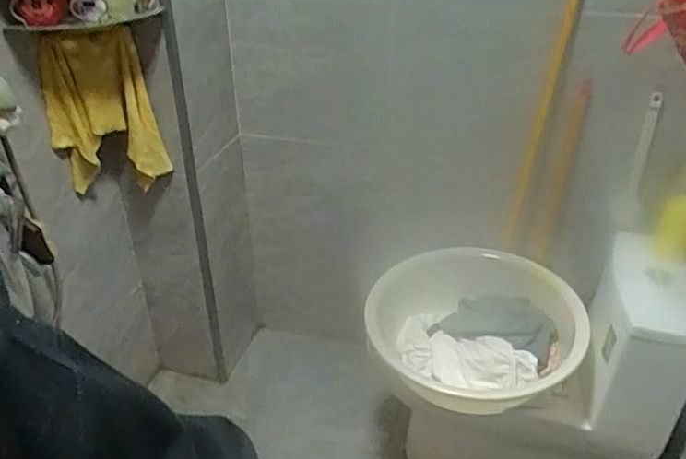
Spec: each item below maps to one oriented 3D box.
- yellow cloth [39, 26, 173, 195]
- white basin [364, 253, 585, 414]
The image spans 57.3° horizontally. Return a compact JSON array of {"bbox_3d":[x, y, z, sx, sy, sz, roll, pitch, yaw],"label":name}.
[{"bbox_3d":[-0.575,-0.272,1.496,0.233,0.390,0.047,-16,28,-12],"label":"yellow cloth"},{"bbox_3d":[0.318,0.207,1.443,0.444,0.157,0.519,17,37,27],"label":"white basin"}]

